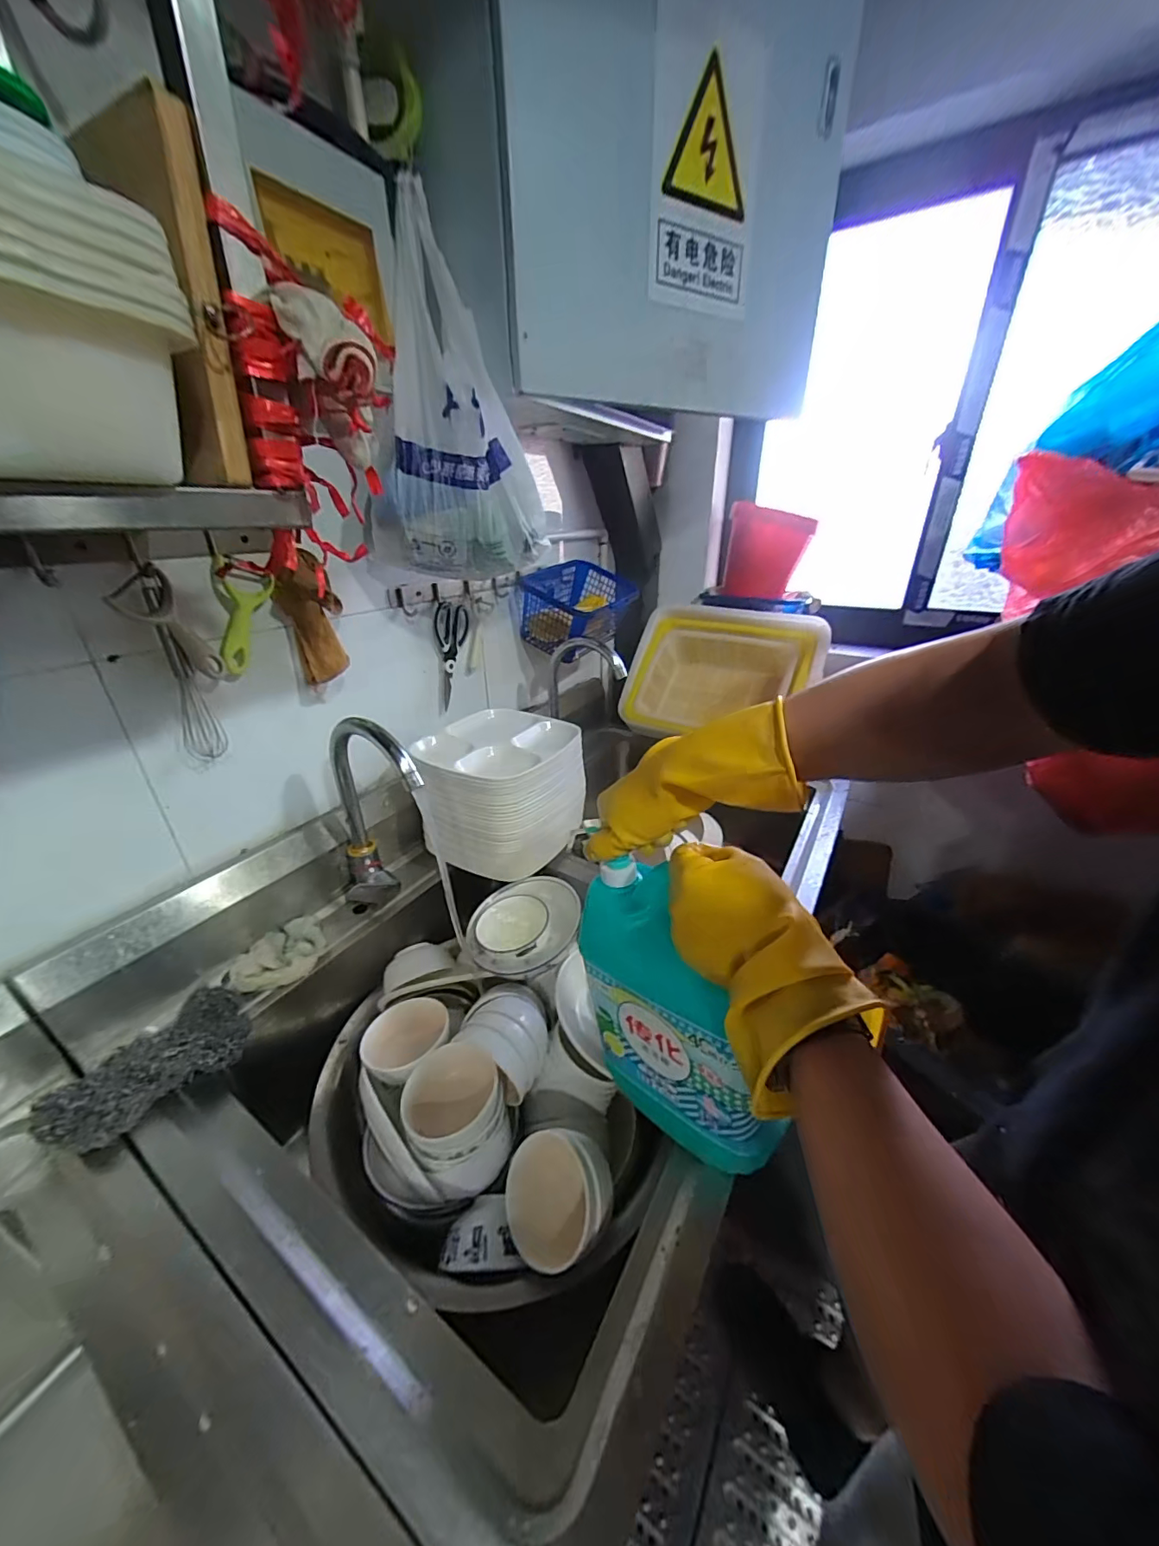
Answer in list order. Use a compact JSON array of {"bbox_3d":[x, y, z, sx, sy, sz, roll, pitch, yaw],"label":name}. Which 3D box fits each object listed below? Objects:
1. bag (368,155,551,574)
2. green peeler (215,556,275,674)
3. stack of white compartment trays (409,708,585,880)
[{"bbox_3d":[-0.188,-0.498,0.690,0.250,0.437,0.132,-3,28,-4],"label":"bag"},{"bbox_3d":[-0.424,-0.195,0.625,0.018,0.133,0.066,21,14,35],"label":"green peeler"},{"bbox_3d":[-0.131,0.026,0.891,0.267,0.188,0.275,2,28,7],"label":"stack of white compartment trays"}]

